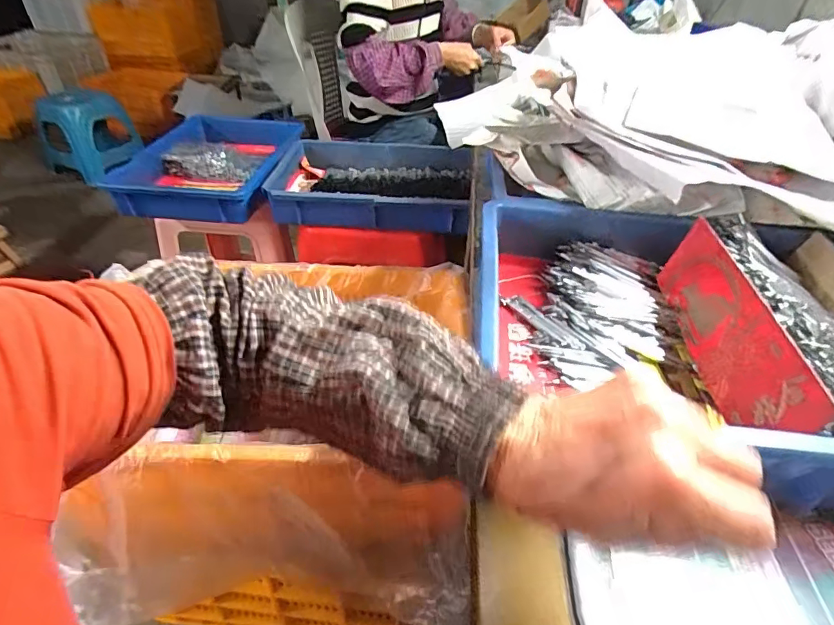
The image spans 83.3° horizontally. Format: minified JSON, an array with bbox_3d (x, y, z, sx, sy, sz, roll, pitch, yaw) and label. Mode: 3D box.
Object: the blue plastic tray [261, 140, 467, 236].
[{"bbox_3d":[-0.106,-0.272,0.986,0.435,0.089,0.278,7,40,6],"label":"blue plastic tray"}]

